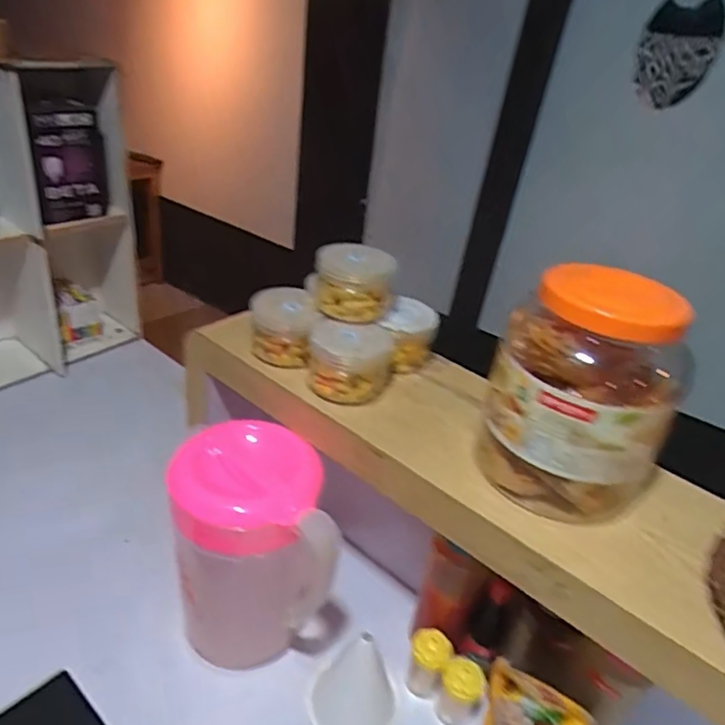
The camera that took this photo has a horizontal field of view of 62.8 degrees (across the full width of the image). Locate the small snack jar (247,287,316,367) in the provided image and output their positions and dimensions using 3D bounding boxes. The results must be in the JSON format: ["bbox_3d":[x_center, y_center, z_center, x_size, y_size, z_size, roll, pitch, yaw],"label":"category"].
[{"bbox_3d":[-0.096,-0.041,0.700,0.073,0.065,0.080,6,32,-4],"label":"small snack jar"}]

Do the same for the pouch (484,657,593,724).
[{"bbox_3d":[0.167,0.376,0.604,0.098,0.139,0.032,21,34,21],"label":"pouch"}]

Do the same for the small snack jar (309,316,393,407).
[{"bbox_3d":[-0.013,0.000,0.653,0.090,0.058,0.074,9,32,1],"label":"small snack jar"}]

